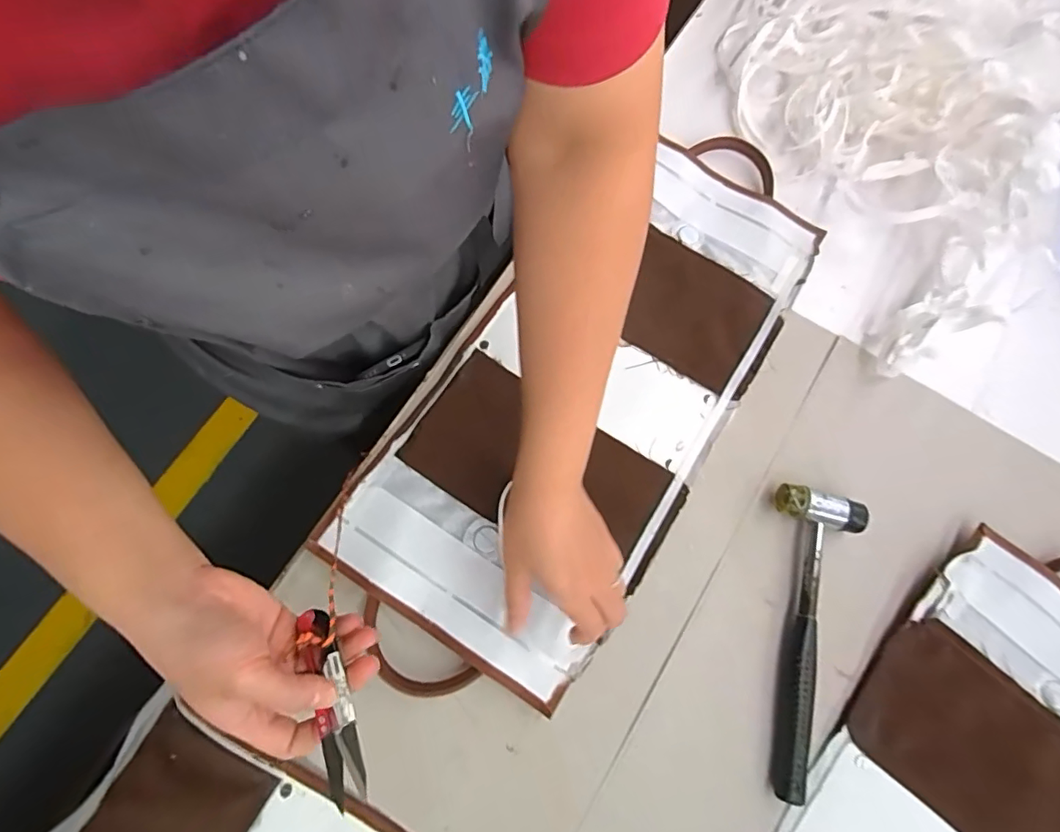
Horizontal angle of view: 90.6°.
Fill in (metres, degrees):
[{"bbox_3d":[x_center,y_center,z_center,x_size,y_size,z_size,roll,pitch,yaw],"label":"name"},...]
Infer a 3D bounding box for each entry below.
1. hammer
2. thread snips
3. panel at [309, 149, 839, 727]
[{"bbox_3d":[0.229,0.172,0.411,0.064,0.026,0.229,8,71,2],"label":"hammer"},{"bbox_3d":[-0.114,0.162,0.299,0.021,0.014,0.101,-21,68,-8],"label":"thread snips"},{"bbox_3d":[0.064,-0.047,0.484,0.243,0.016,0.568,35,73,6],"label":"panel"}]

